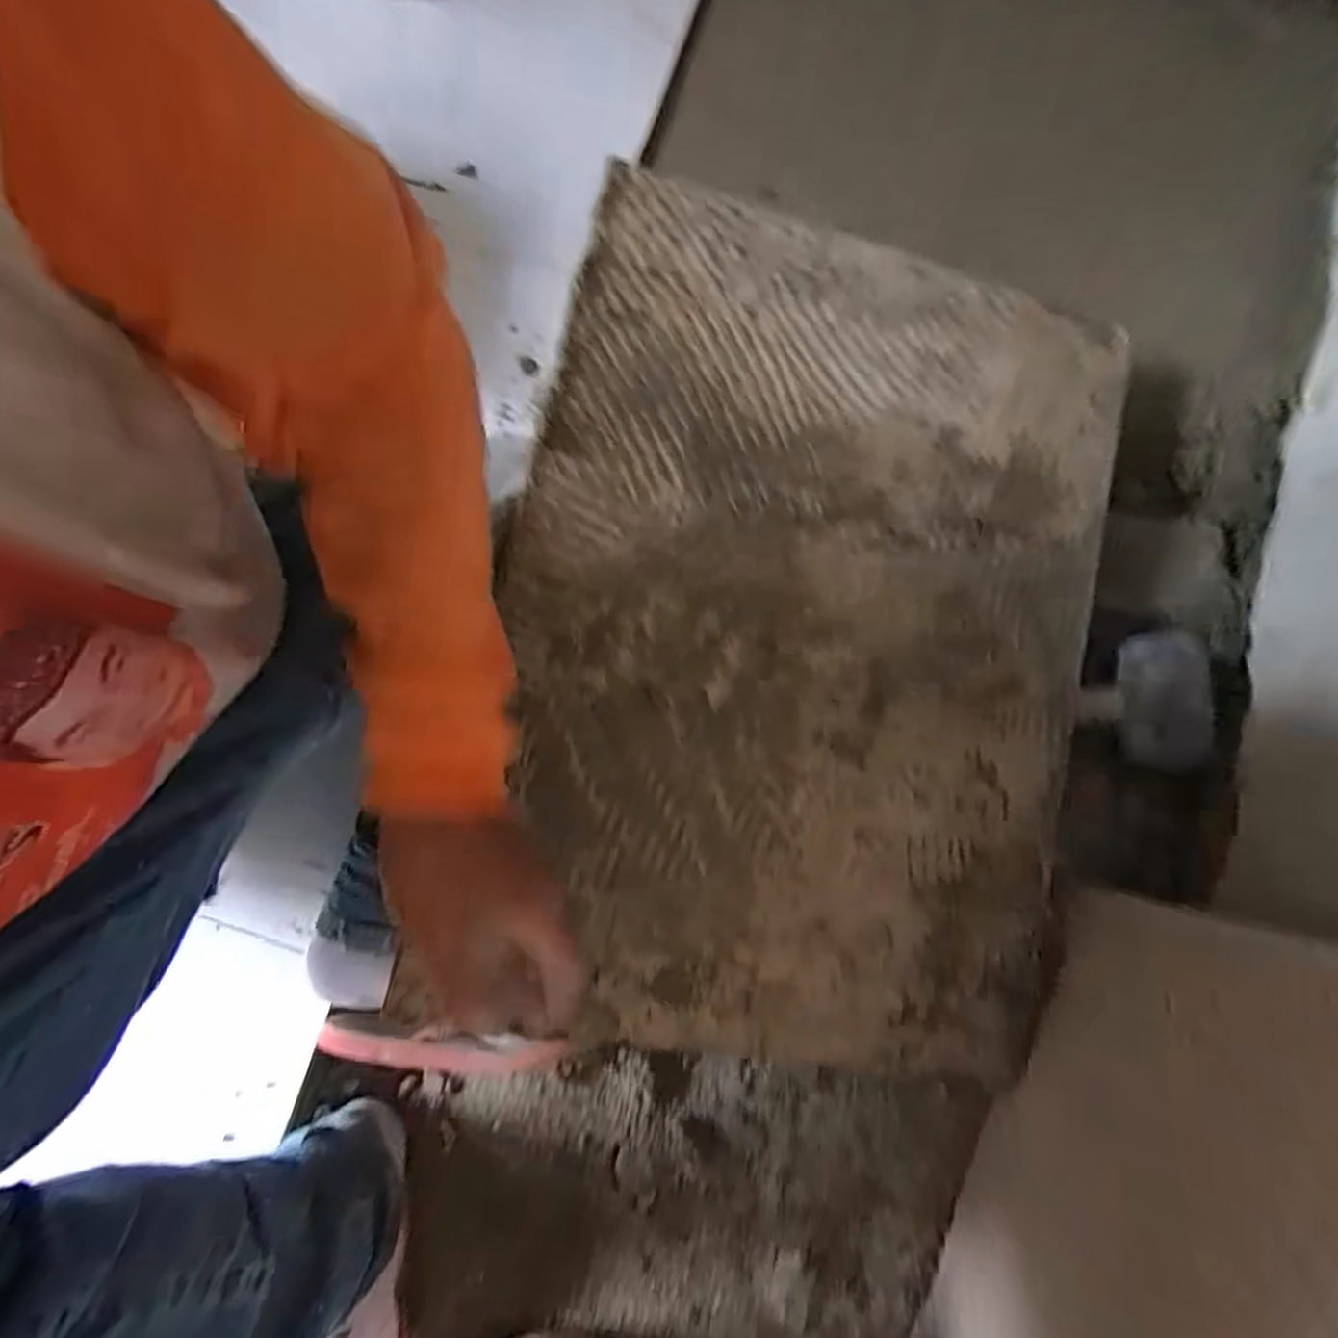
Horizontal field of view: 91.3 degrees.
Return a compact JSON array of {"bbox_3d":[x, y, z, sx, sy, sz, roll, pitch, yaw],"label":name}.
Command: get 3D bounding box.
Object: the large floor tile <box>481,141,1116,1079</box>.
[{"bbox_3d":[0.102,-0.020,0.453,0.403,0.012,0.552,10,86,-10],"label":"large floor tile"}]

